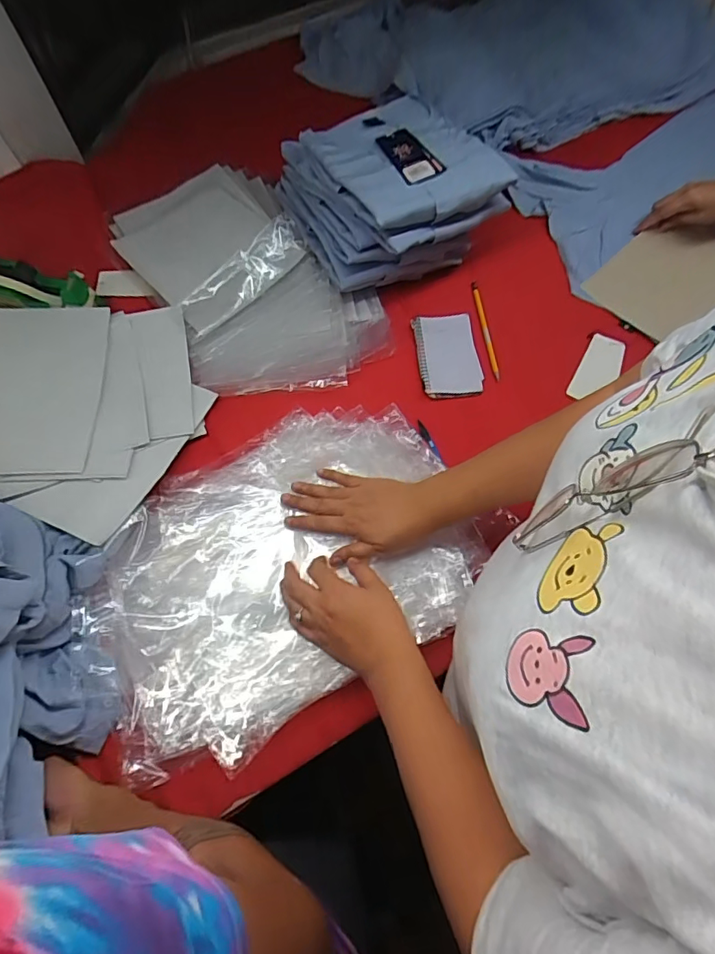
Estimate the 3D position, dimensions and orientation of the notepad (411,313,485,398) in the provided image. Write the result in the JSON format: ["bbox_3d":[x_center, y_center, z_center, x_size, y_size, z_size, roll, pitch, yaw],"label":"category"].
[{"bbox_3d":[0.133,-0.182,0.737,0.089,0.013,0.142,-7,69,-1],"label":"notepad"}]

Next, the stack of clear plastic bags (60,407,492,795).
[{"bbox_3d":[-0.099,0.103,0.606,0.463,0.034,0.327,-30,71,-9],"label":"stack of clear plastic bags"}]

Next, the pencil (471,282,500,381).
[{"bbox_3d":[0.195,-0.228,0.763,0.010,0.006,0.180,-7,69,0],"label":"pencil"}]

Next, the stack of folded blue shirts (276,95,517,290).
[{"bbox_3d":[0.029,-0.433,0.732,0.252,0.132,0.297,-30,71,-9],"label":"stack of folded blue shirts"}]

